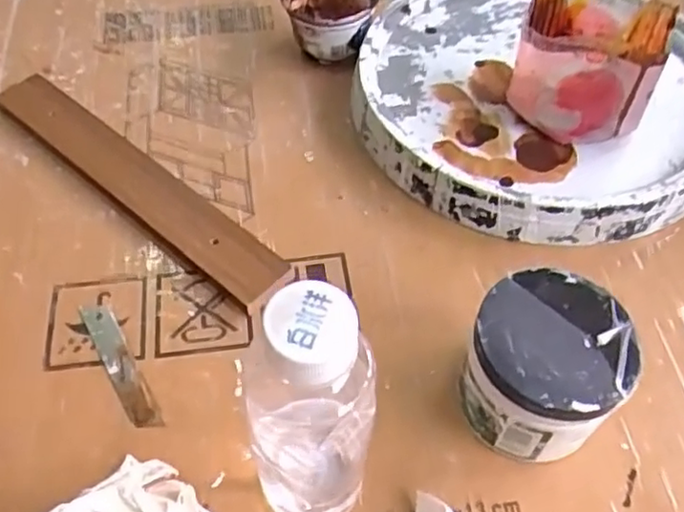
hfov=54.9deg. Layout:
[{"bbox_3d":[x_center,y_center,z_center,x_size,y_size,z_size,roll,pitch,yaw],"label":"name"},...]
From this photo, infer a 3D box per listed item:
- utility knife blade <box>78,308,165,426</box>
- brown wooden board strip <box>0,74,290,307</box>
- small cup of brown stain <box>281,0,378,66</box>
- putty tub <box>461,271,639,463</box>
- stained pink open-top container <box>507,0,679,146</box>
[{"bbox_3d":[-0.138,0.068,0.410,0.018,0.005,0.094,-28,60,-15],"label":"utility knife blade"},{"bbox_3d":[-0.156,-0.058,0.489,0.280,0.016,0.043,34,62,22],"label":"brown wooden board strip"},{"bbox_3d":[-0.009,-0.202,0.558,0.076,0.062,0.068,-9,55,-6],"label":"small cup of brown stain"},{"bbox_3d":[0.108,0.063,0.361,0.078,0.077,0.078,0,54,0],"label":"putty tub"},{"bbox_3d":[0.173,-0.136,0.471,0.092,0.080,0.078,16,56,12],"label":"stained pink open-top container"}]

